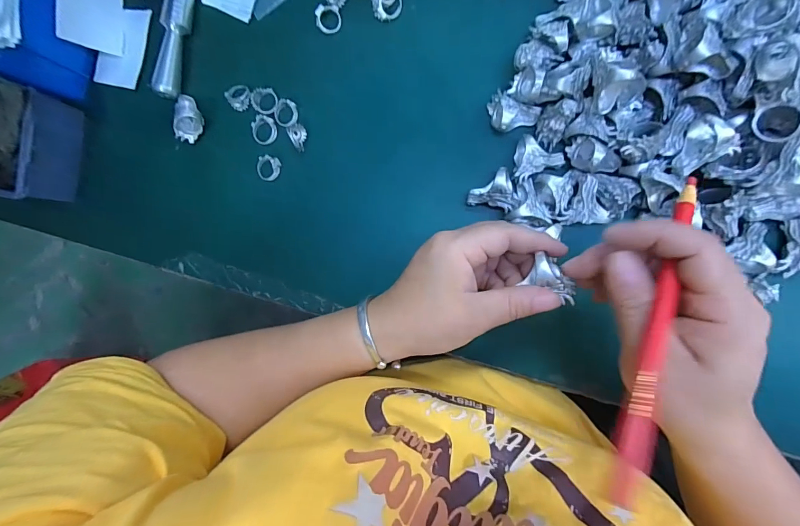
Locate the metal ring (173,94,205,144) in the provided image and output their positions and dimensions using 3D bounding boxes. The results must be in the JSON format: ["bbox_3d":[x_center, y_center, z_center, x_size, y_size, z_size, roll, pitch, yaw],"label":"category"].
[{"bbox_3d":[-0.185,-0.128,0.328,0.020,0.019,0.040,2,91,9],"label":"metal ring"}]

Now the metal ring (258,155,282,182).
[{"bbox_3d":[-0.117,-0.084,0.330,0.020,0.008,0.021,0,91,9],"label":"metal ring"}]

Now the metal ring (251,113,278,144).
[{"bbox_3d":[-0.120,-0.117,0.327,0.022,0.004,0.025,-1,91,9],"label":"metal ring"}]

